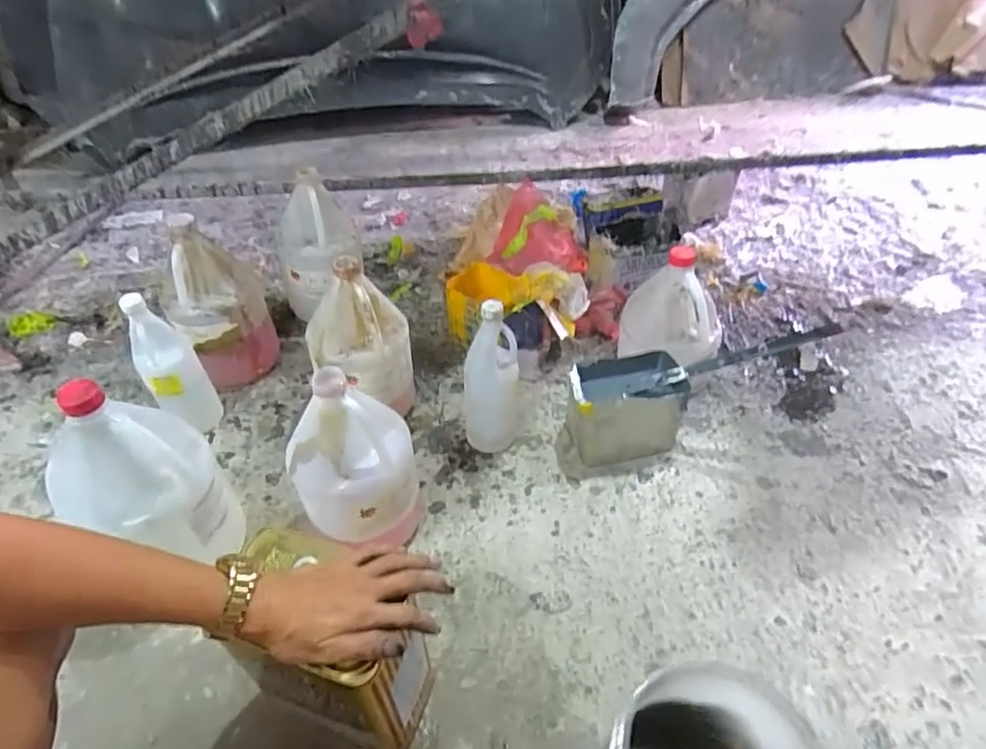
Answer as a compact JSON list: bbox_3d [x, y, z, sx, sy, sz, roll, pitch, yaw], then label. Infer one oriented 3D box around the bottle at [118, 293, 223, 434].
[{"bbox_3d":[-0.492,-0.009,0.881,0.079,0.244,0.065,-27,47,-25],"label":"bottle"}]

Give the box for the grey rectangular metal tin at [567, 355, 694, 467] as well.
[{"bbox_3d":[0.203,0.053,0.910,0.172,0.125,0.109,-8,42,-7],"label":"grey rectangular metal tin"}]

